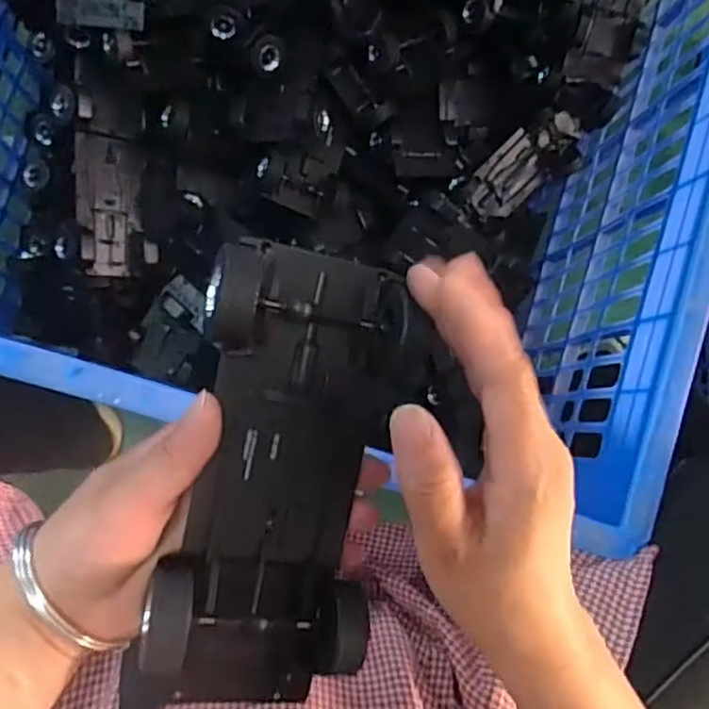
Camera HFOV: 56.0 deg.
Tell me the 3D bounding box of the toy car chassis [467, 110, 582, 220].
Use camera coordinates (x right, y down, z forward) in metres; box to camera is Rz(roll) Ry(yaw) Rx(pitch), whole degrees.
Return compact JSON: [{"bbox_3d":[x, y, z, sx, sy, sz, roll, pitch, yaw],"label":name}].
[{"bbox_3d":[0.189,-0.213,0.746,0.059,0.032,0.165,45,81,-2],"label":"toy car chassis"}]

